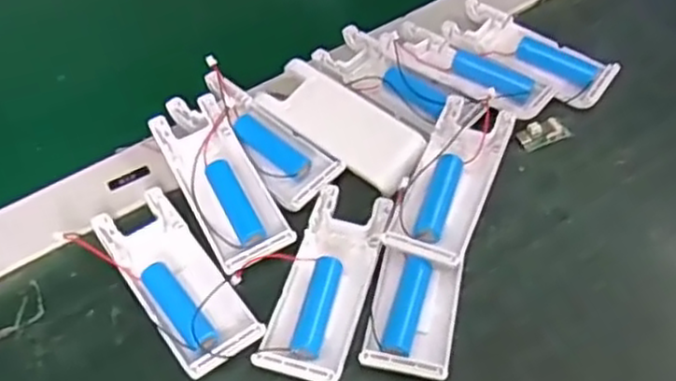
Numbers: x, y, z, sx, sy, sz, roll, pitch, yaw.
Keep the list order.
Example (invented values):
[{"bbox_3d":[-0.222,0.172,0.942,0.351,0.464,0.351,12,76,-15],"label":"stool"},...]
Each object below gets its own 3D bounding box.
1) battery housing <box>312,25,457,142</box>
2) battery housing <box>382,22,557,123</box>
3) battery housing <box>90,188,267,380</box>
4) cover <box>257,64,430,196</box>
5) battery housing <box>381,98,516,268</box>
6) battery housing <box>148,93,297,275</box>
[{"bbox_3d":[0.029,-0.065,0.429,0.094,0.018,0.043,38,61,25],"label":"battery housing"},{"bbox_3d":[0.076,-0.074,0.430,0.103,0.017,0.042,31,58,21],"label":"battery housing"},{"bbox_3d":[-0.078,0.041,0.344,0.040,0.014,0.102,-30,59,-21],"label":"battery housing"},{"bbox_3d":[0.002,-0.039,0.404,0.101,0.007,0.040,35,79,22],"label":"cover"},{"bbox_3d":[0.058,-0.004,0.372,0.042,0.021,0.101,20,55,14],"label":"battery housing"},{"bbox_3d":[-0.061,-0.006,0.376,0.039,0.015,0.102,-24,56,-17],"label":"battery housing"}]

